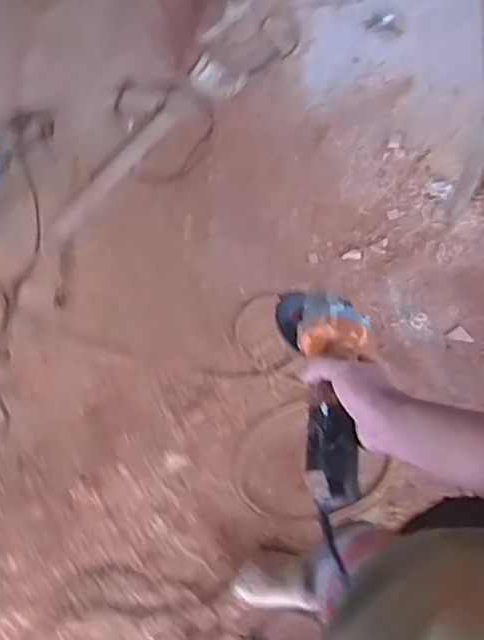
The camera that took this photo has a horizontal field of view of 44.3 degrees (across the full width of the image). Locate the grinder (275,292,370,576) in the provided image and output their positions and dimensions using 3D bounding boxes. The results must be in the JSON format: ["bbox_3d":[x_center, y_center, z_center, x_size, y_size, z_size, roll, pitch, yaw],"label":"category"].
[{"bbox_3d":[0.097,0.089,0.651,0.095,0.069,0.317,-2,56,1],"label":"grinder"}]

